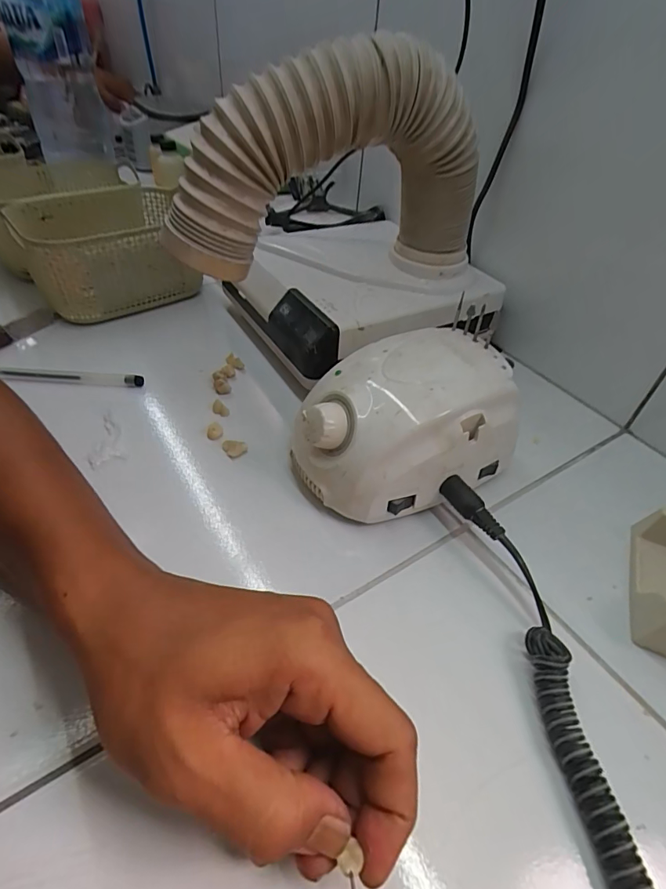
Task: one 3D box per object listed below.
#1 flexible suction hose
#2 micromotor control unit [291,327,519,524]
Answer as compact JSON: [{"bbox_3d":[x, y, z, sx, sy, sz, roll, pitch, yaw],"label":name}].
[{"bbox_3d":[0.000,-0.183,0.325,0.227,0.158,0.079,-24,52,-27],"label":"flexible suction hose"},{"bbox_3d":[0.046,-0.013,0.305,0.140,0.083,0.098,-19,50,-23],"label":"micromotor control unit"}]

